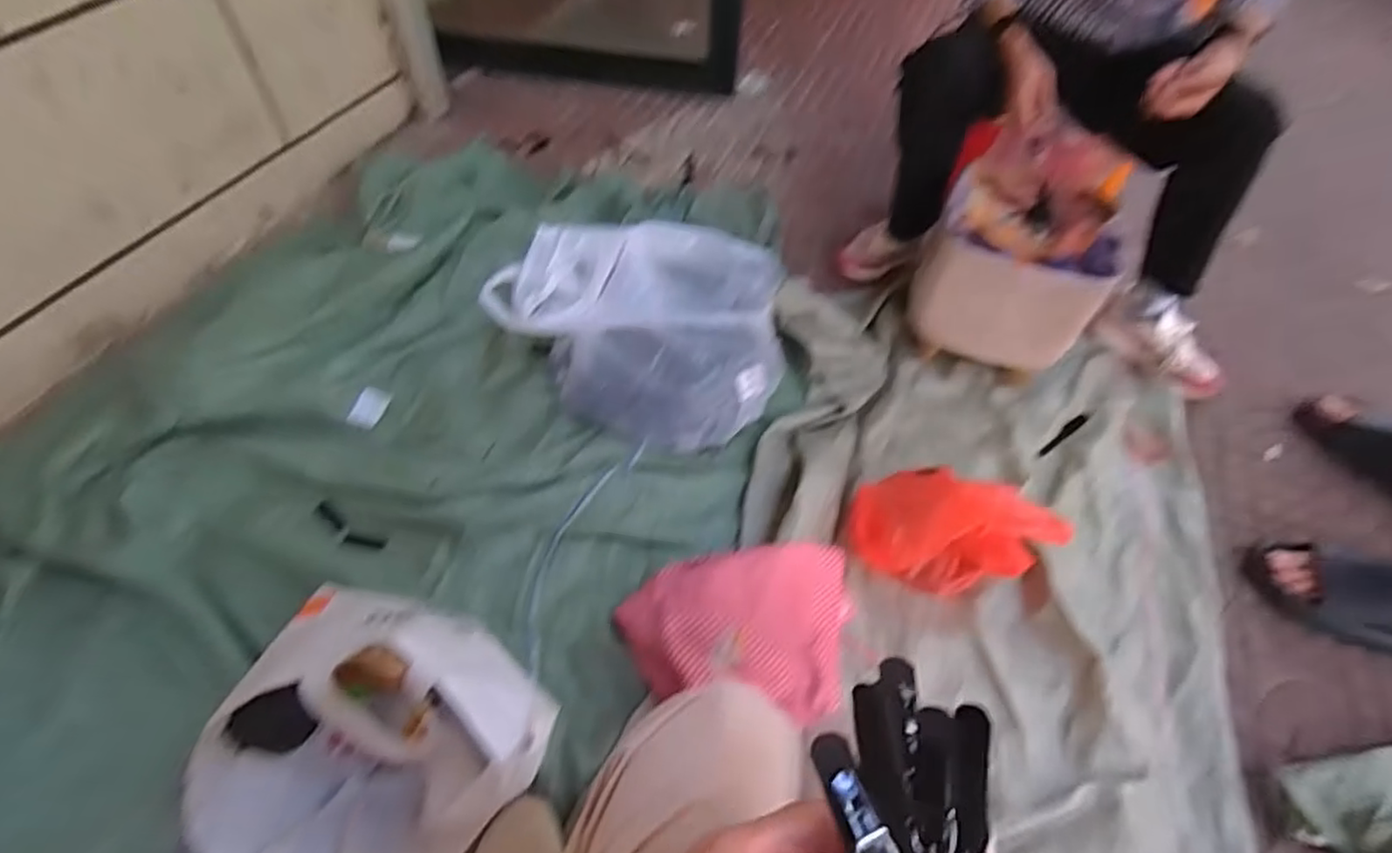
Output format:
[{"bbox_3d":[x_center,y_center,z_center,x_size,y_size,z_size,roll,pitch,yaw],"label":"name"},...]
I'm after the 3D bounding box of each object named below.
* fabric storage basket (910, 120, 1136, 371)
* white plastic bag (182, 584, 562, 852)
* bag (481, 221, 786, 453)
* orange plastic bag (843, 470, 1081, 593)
[{"bbox_3d":[0.534,-0.292,1.094,0.252,0.217,0.349,26,55,17],"label":"fabric storage basket"},{"bbox_3d":[-0.301,0.311,0.648,0.277,0.254,0.281,6,54,3],"label":"white plastic bag"},{"bbox_3d":[-0.089,-0.153,1.036,0.450,0.171,0.314,5,54,2],"label":"bag"},{"bbox_3d":[0.321,0.144,0.862,0.237,0.153,0.117,22,56,14],"label":"orange plastic bag"}]

